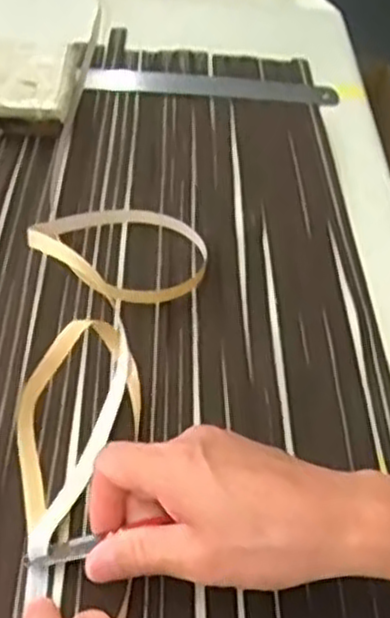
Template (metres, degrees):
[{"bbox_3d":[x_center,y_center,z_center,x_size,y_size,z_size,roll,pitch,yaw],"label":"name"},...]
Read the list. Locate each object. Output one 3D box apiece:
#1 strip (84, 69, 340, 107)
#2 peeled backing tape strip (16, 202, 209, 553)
[{"bbox_3d":[0.015,-0.198,0.686,0.219,0.010,0.031,3,45,-4],"label":"strip"},{"bbox_3d":[-0.052,0.009,0.452,0.106,0.052,0.261,7,45,-1],"label":"peeled backing tape strip"}]

